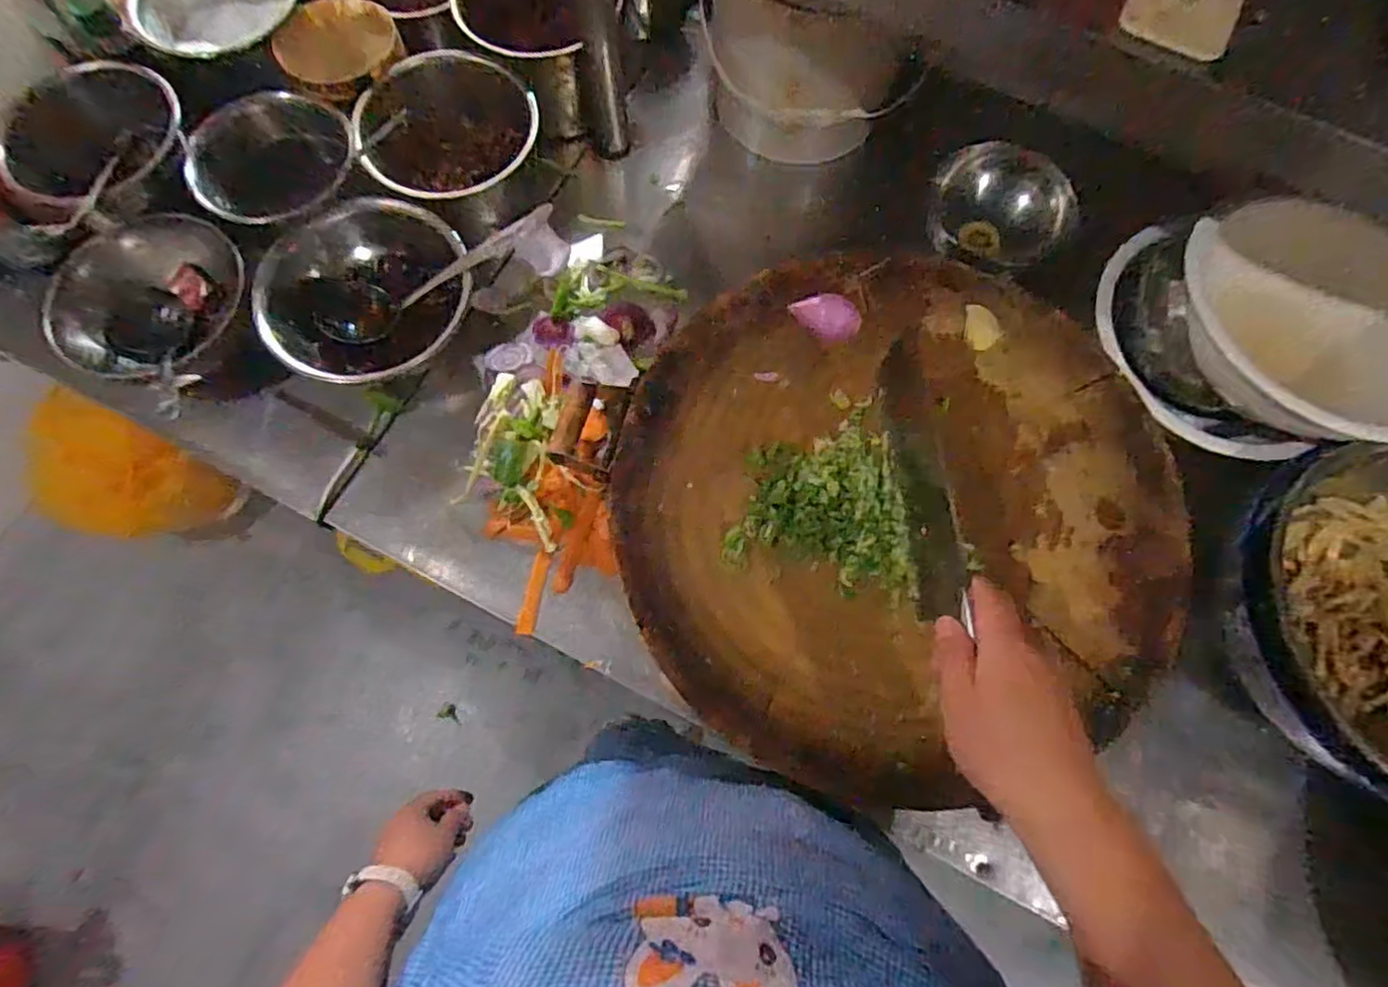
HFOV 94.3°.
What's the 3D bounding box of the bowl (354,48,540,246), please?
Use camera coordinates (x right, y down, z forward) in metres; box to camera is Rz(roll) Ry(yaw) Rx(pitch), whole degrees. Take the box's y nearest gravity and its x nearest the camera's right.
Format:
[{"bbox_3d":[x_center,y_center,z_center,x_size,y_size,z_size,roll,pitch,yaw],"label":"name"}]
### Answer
[{"bbox_3d":[-0.243,-0.353,0.661,0.168,0.086,0.147,-35,77,-11],"label":"bowl"}]

